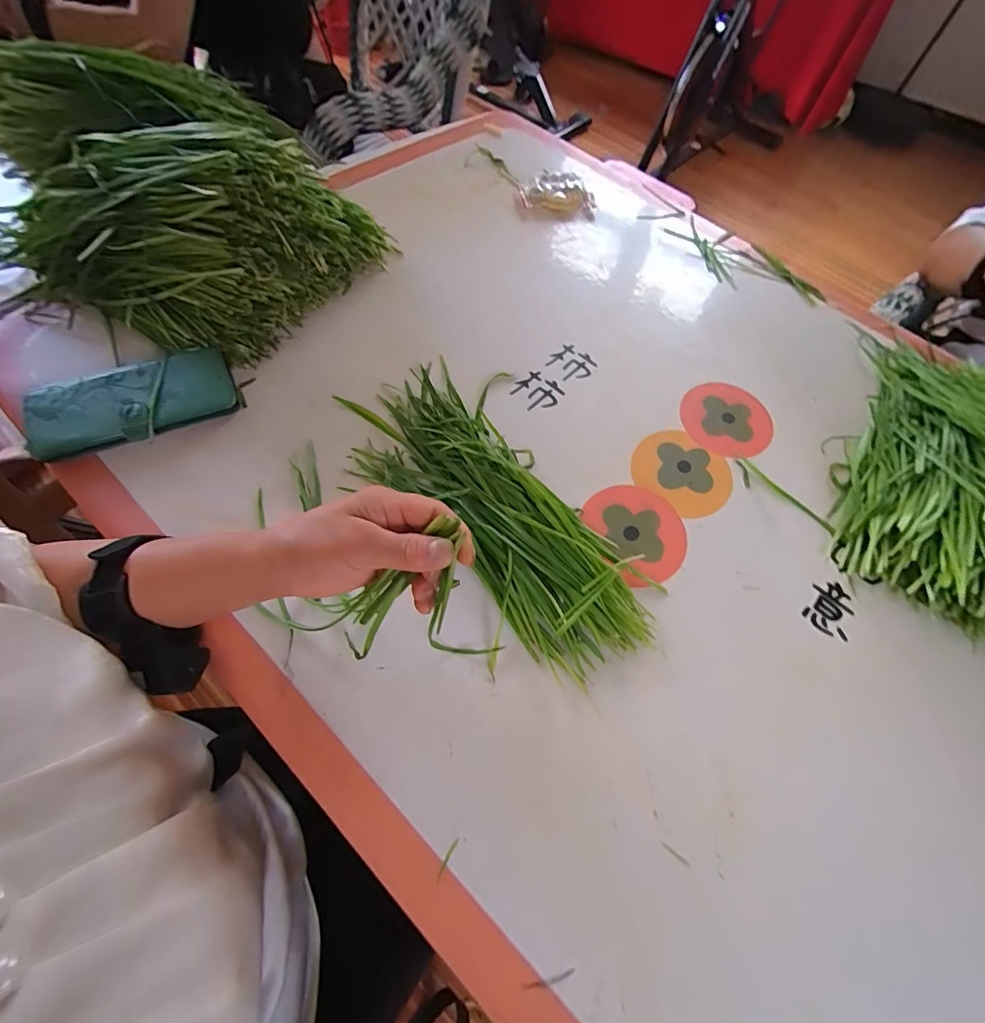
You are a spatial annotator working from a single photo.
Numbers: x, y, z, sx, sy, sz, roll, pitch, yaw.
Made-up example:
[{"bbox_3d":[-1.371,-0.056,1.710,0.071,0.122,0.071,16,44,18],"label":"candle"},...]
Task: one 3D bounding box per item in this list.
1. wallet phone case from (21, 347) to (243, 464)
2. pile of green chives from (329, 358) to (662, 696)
[{"bbox_3d":[-0.322,-0.100,0.413,0.165,0.020,0.078,-18,67,-12],"label":"wallet phone case"},{"bbox_3d":[-0.006,-0.011,0.395,0.146,0.029,0.321,-27,69,-15],"label":"pile of green chives"}]

